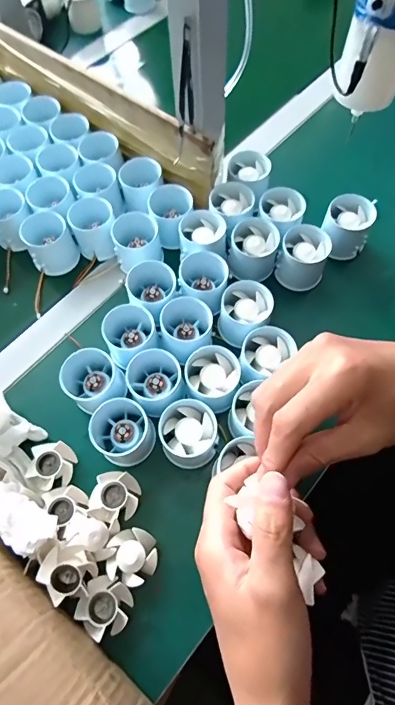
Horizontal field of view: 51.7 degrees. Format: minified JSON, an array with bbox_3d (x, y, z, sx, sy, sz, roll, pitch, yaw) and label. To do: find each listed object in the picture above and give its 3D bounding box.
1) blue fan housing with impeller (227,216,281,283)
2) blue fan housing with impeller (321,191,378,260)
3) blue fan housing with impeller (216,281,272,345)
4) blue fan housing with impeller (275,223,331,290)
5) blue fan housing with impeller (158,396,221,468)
[{"bbox_3d":[0.064,-0.114,0.461,0.054,0.055,0.058,11,66,7],"label":"blue fan housing with impeller"},{"bbox_3d":[0.170,-0.143,0.467,0.053,0.047,0.056,21,68,12],"label":"blue fan housing with impeller"},{"bbox_3d":[0.049,-0.040,0.424,0.051,0.045,0.054,-1,65,2],"label":"blue fan housing with impeller"},{"bbox_3d":[0.117,-0.103,0.455,0.052,0.050,0.055,18,67,11],"label":"blue fan housing with impeller"},{"bbox_3d":[-0.008,0.076,0.382,0.051,0.047,0.052,-1,65,2],"label":"blue fan housing with impeller"}]

